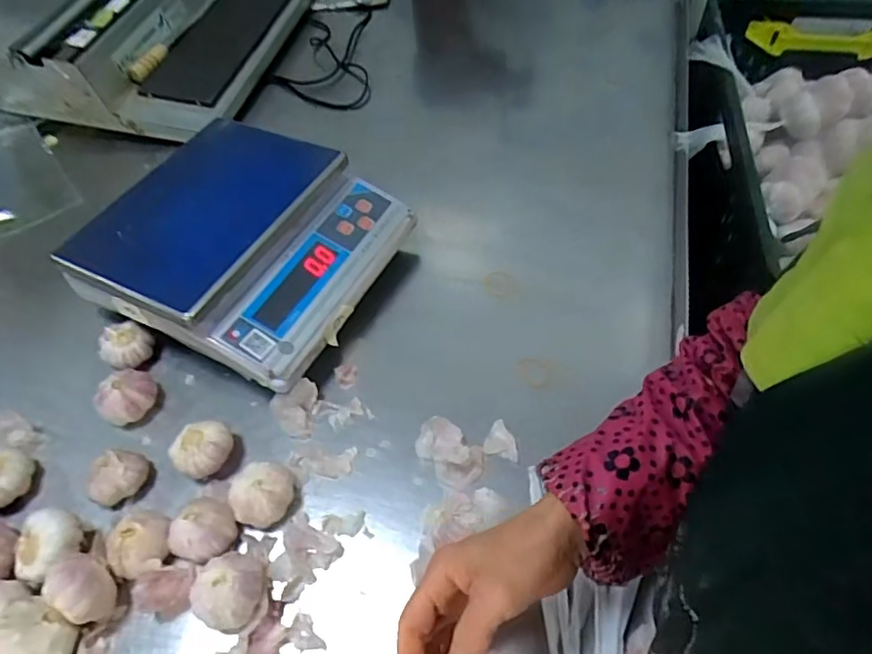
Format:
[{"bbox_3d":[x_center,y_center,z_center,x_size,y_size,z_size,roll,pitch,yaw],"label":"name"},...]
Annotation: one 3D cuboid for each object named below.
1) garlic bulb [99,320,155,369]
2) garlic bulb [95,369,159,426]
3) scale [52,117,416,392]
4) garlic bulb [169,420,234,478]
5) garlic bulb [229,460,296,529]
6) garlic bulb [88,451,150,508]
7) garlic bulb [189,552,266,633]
[{"bbox_3d":[-0.358,0.023,0.661,0.051,0.042,0.049,-2,53,3],"label":"garlic bulb"},{"bbox_3d":[-0.335,0.075,0.619,0.061,0.040,0.051,-15,53,-7],"label":"garlic bulb"},{"bbox_3d":[-0.215,-0.095,0.679,0.291,0.121,0.295,22,57,19],"label":"scale"},{"bbox_3d":[-0.232,0.123,0.573,0.057,0.042,0.056,-2,53,3],"label":"garlic bulb"},{"bbox_3d":[-0.162,0.157,0.536,0.052,0.038,0.055,-2,53,3],"label":"garlic bulb"},{"bbox_3d":[-0.311,0.148,0.562,0.047,0.040,0.043,-2,53,3],"label":"garlic bulb"},{"bbox_3d":[-0.178,0.224,0.489,0.056,0.035,0.059,-2,53,3],"label":"garlic bulb"}]

